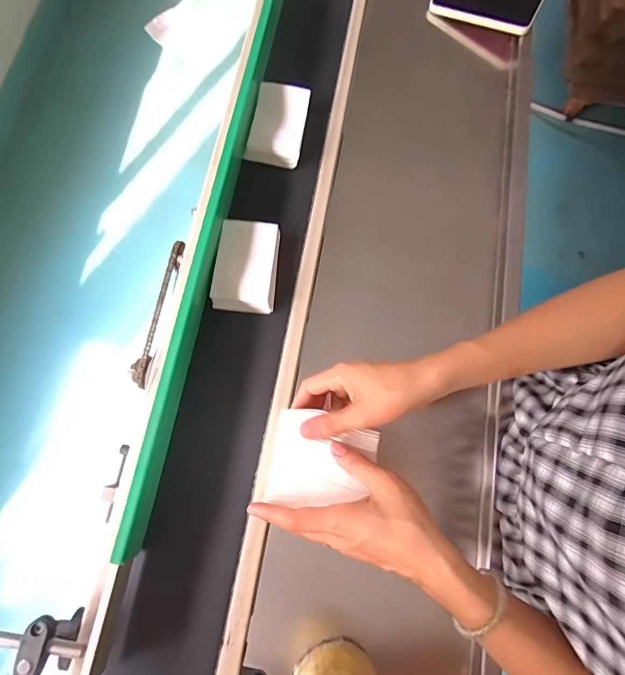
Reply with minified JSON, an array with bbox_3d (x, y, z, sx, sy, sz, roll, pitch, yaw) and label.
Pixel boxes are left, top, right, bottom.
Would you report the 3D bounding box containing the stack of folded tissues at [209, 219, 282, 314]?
[{"bbox_3d":[-0.078,-0.087,0.509,0.071,0.024,0.108,6,74,1],"label":"stack of folded tissues"}]

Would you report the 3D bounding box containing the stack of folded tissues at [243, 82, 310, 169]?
[{"bbox_3d":[-0.045,-0.284,0.564,0.069,0.028,0.106,11,74,2],"label":"stack of folded tissues"}]

